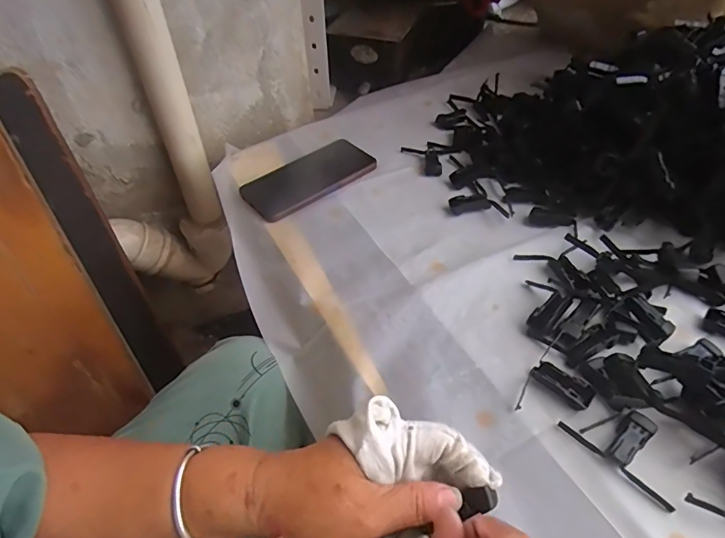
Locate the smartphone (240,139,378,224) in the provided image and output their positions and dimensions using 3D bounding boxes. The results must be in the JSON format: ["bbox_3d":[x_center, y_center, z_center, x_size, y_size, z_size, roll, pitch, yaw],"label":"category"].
[{"bbox_3d":[-0.067,-0.117,0.588,0.168,0.012,0.080,-33,53,-23],"label":"smartphone"}]

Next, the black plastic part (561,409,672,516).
[{"bbox_3d":[0.198,0.126,0.340,0.049,0.013,0.082,-37,55,-26],"label":"black plastic part"}]

